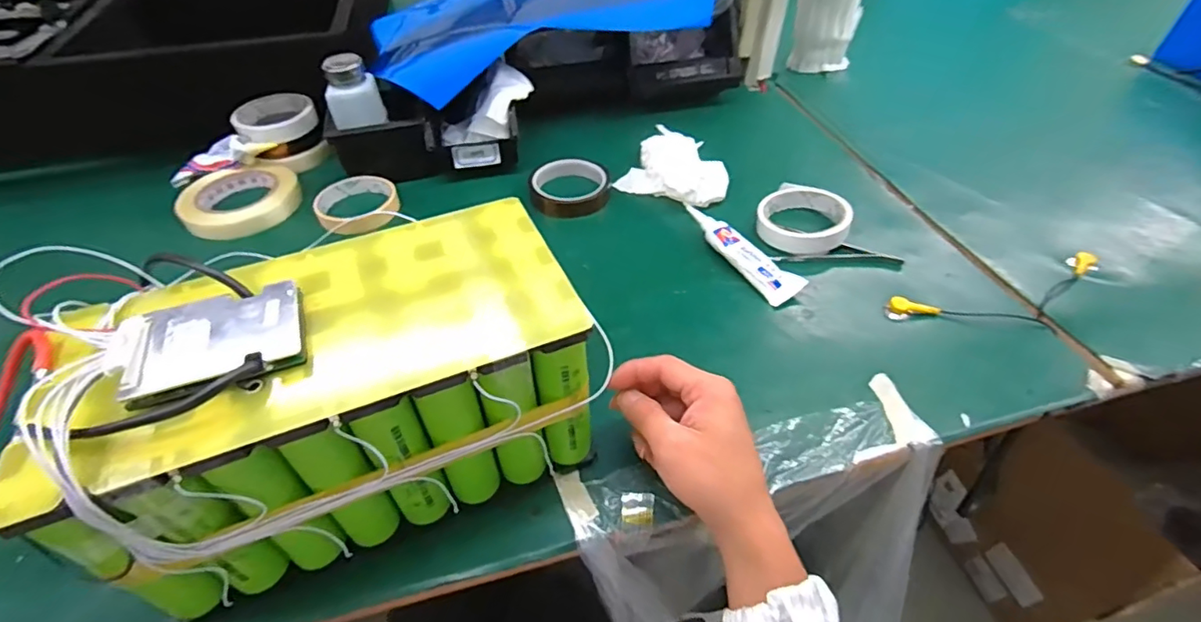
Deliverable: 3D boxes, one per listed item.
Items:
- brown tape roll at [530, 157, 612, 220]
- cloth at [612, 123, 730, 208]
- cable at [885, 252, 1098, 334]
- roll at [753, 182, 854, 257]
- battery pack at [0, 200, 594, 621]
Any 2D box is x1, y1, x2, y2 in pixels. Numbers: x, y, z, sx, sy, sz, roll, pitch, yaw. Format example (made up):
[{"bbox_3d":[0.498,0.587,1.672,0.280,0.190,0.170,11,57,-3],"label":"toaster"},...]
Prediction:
[{"bbox_3d":[-0.035,-0.144,0.639,0.090,0.027,0.075,1,47,2],"label":"brown tape roll"},{"bbox_3d":[0.095,-0.170,0.647,0.124,0.039,0.111,30,55,26],"label":"cloth"},{"bbox_3d":[0.371,-0.009,0.500,0.223,0.012,0.069,-13,48,-10],"label":"cable"},{"bbox_3d":[0.212,-0.101,0.576,0.088,0.027,0.085,-1,47,1],"label":"roll"},{"bbox_3d":[-0.152,0.053,0.356,0.274,0.164,0.141,-18,49,-15],"label":"battery pack"}]

